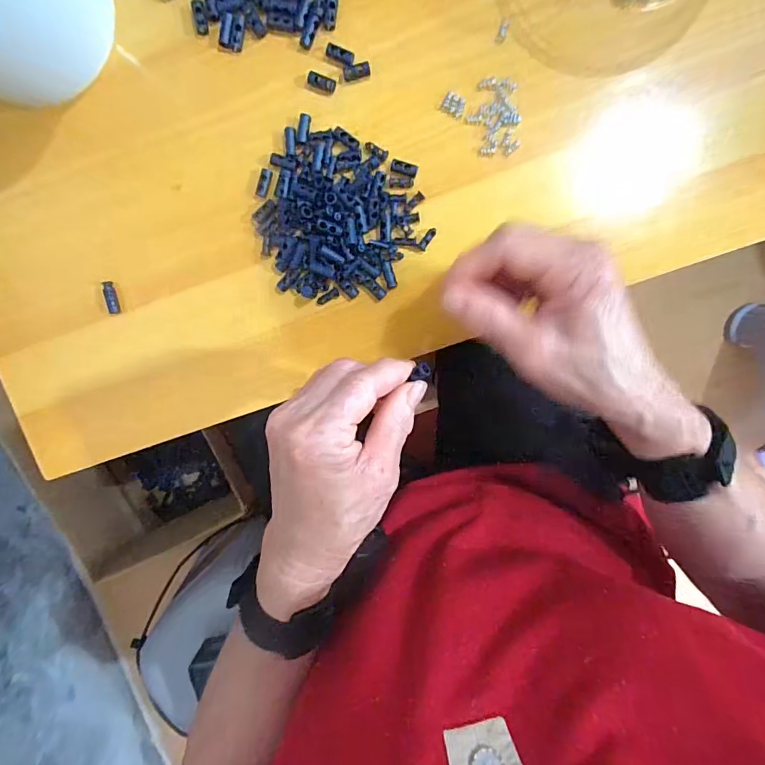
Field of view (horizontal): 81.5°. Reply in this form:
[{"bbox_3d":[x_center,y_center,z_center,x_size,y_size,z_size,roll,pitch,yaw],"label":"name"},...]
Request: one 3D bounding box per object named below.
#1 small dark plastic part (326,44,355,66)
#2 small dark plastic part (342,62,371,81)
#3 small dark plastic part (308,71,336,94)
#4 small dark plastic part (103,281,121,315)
[{"bbox_3d":[-0.028,-0.218,0.295,0.020,0.004,0.009,23,99,0],"label":"small dark plastic part"},{"bbox_3d":[-0.017,-0.209,0.297,0.019,0.004,0.009,-9,97,5],"label":"small dark plastic part"},{"bbox_3d":[-0.041,-0.202,0.298,0.019,0.004,0.008,22,99,0],"label":"small dark plastic part"},{"bbox_3d":[-0.201,-0.063,0.330,0.009,0.005,0.024,-3,98,4],"label":"small dark plastic part"}]

